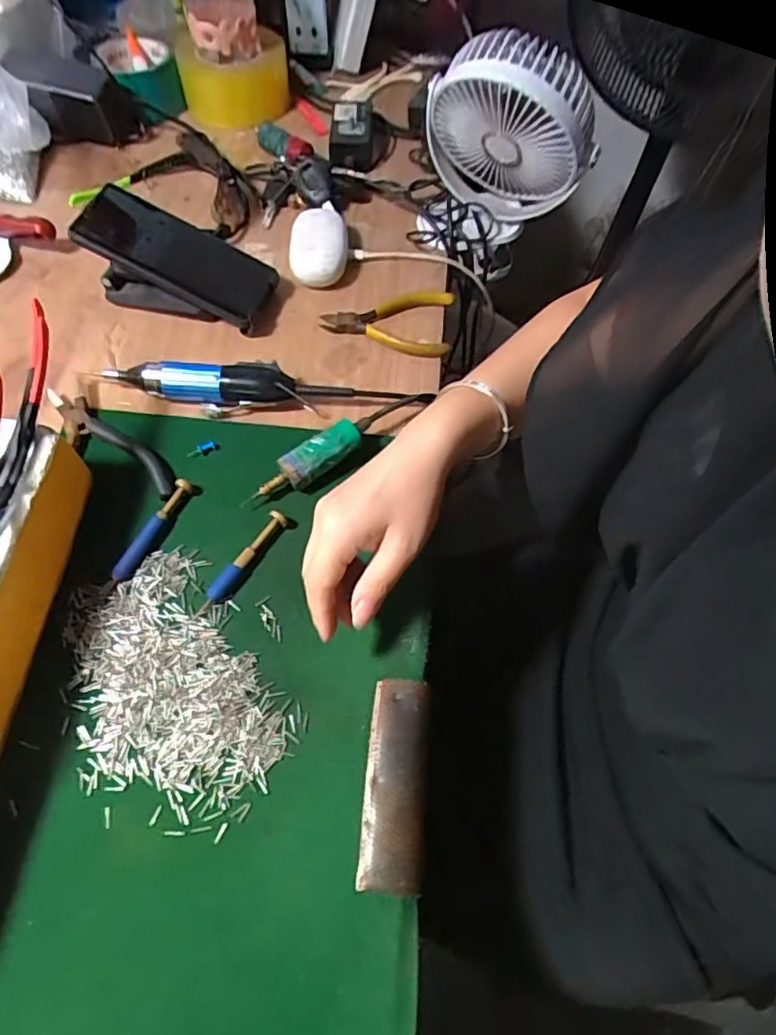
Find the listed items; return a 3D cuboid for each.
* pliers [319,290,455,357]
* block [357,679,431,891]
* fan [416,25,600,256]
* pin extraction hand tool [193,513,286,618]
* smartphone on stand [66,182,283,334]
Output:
[{"bbox_3d":[0.001,-0.195,0.566,0.121,0.013,0.087,9,60,4],"label":"pliers"},{"bbox_3d":[0.006,0.160,0.358,0.037,0.007,0.117,5,59,1],"label":"block"},{"bbox_3d":[0.114,-0.358,0.576,0.156,0.172,0.087,5,59,1],"label":"fan"},{"bbox_3d":[-0.106,0.032,0.424,0.012,0.015,0.089,30,63,15],"label":"pin extraction hand tool"},{"bbox_3d":[-0.188,-0.236,0.542,0.159,0.087,0.087,12,60,6],"label":"smartphone on stand"}]

